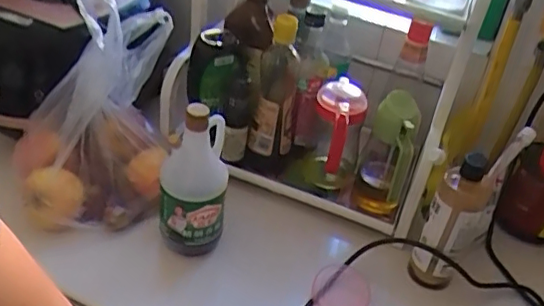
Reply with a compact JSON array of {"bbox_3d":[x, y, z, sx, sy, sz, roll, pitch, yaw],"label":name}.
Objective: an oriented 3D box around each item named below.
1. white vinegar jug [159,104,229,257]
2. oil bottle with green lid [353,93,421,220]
[{"bbox_3d":[-0.102,0.032,0.754,0.083,0.195,0.090,4,36,-5],"label":"white vinegar jug"},{"bbox_3d":[0.171,0.002,0.845,0.070,0.206,0.077,17,37,13],"label":"oil bottle with green lid"}]

